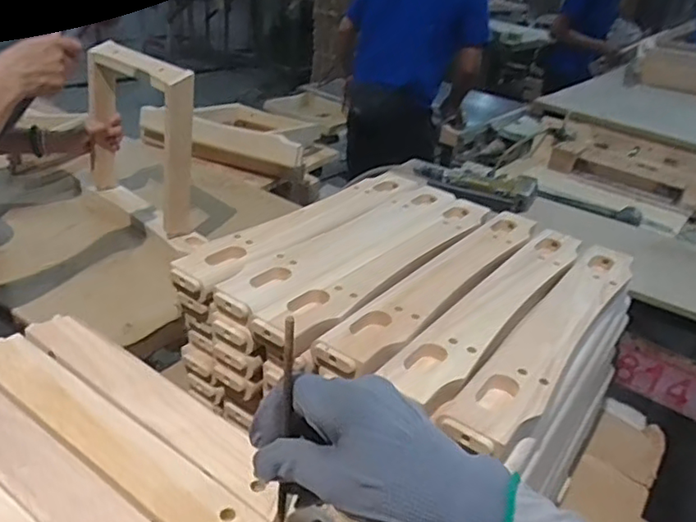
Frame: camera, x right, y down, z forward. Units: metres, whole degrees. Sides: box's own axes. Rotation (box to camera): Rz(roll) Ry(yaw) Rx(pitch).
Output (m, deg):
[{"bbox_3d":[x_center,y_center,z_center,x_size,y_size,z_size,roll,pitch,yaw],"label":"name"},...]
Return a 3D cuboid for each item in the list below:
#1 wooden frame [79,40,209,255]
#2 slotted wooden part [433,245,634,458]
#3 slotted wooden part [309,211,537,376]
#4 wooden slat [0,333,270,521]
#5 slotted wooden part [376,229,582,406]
[{"bbox_3d":[-0.402,-0.225,1.146,0.071,0.325,0.363,-21,40,-40],"label":"wooden frame"},{"bbox_3d":[0.243,0.072,0.674,0.069,0.017,0.468,25,34,29],"label":"slotted wooden part"},{"bbox_3d":[0.136,0.015,0.757,0.075,0.023,0.486,25,34,28],"label":"slotted wooden part"},{"bbox_3d":[-0.176,0.124,0.425,0.289,0.014,0.053,25,34,29],"label":"wooden slat"},{"bbox_3d":[0.190,0.040,0.723,0.069,0.018,0.463,24,34,28],"label":"slotted wooden part"}]

